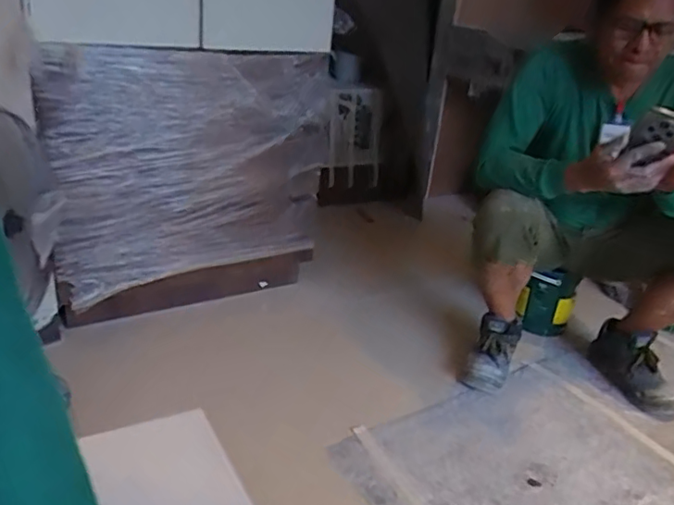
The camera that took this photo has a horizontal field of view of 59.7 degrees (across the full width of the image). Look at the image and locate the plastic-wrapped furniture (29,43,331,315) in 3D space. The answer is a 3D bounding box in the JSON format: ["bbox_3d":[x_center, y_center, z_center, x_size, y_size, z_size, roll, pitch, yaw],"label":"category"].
[{"bbox_3d":[-0.352,-0.213,1.548,0.733,0.610,0.103,-10,27,-29],"label":"plastic-wrapped furniture"}]

